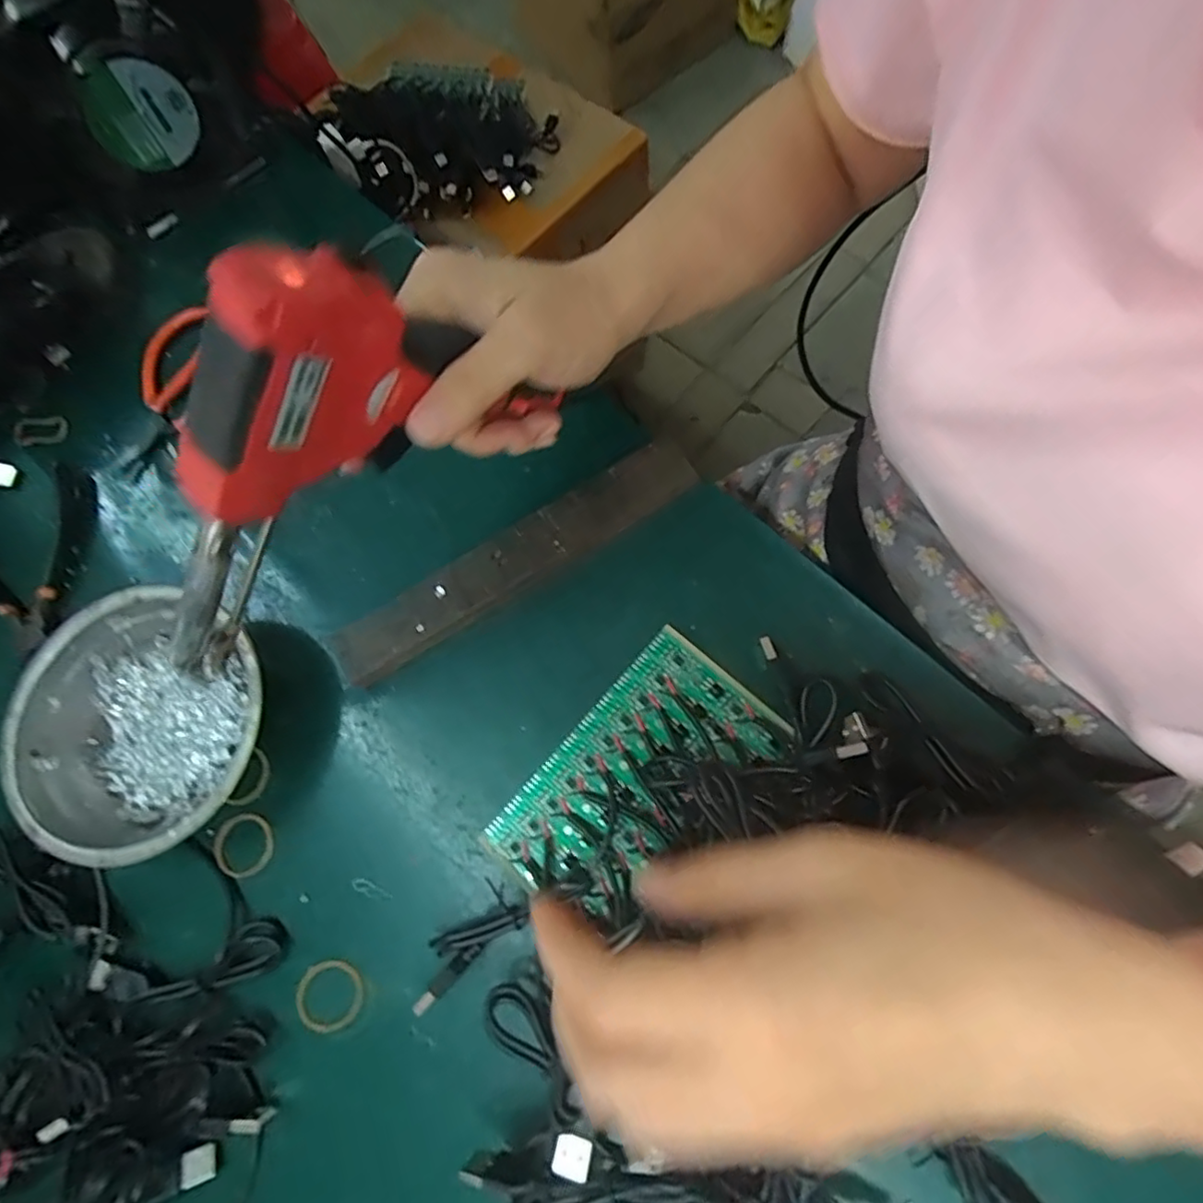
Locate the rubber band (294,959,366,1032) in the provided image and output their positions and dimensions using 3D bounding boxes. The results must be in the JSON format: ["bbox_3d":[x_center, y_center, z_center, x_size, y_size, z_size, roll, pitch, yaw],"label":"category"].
[{"bbox_3d":[-0.127,0.183,0.291,0.030,0.004,0.029,-2,72,5],"label":"rubber band"}]

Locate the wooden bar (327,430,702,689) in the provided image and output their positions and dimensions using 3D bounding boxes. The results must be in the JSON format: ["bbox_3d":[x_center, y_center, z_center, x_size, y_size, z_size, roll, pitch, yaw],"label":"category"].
[{"bbox_3d":[-0.044,-0.024,0.327,0.206,0.014,0.032,-31,72,-5],"label":"wooden bar"}]

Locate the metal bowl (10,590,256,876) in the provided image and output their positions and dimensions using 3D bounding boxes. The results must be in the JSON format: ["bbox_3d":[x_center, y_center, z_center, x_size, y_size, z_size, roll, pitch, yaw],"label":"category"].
[{"bbox_3d":[-0.224,0.062,0.311,0.122,0.044,0.115,-2,72,5],"label":"metal bowl"}]

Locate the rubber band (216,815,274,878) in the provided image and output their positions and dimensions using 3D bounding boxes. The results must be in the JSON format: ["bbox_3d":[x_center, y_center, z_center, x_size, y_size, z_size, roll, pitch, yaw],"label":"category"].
[{"bbox_3d":[-0.180,0.122,0.313,0.029,0.004,0.030,-2,72,5],"label":"rubber band"}]

